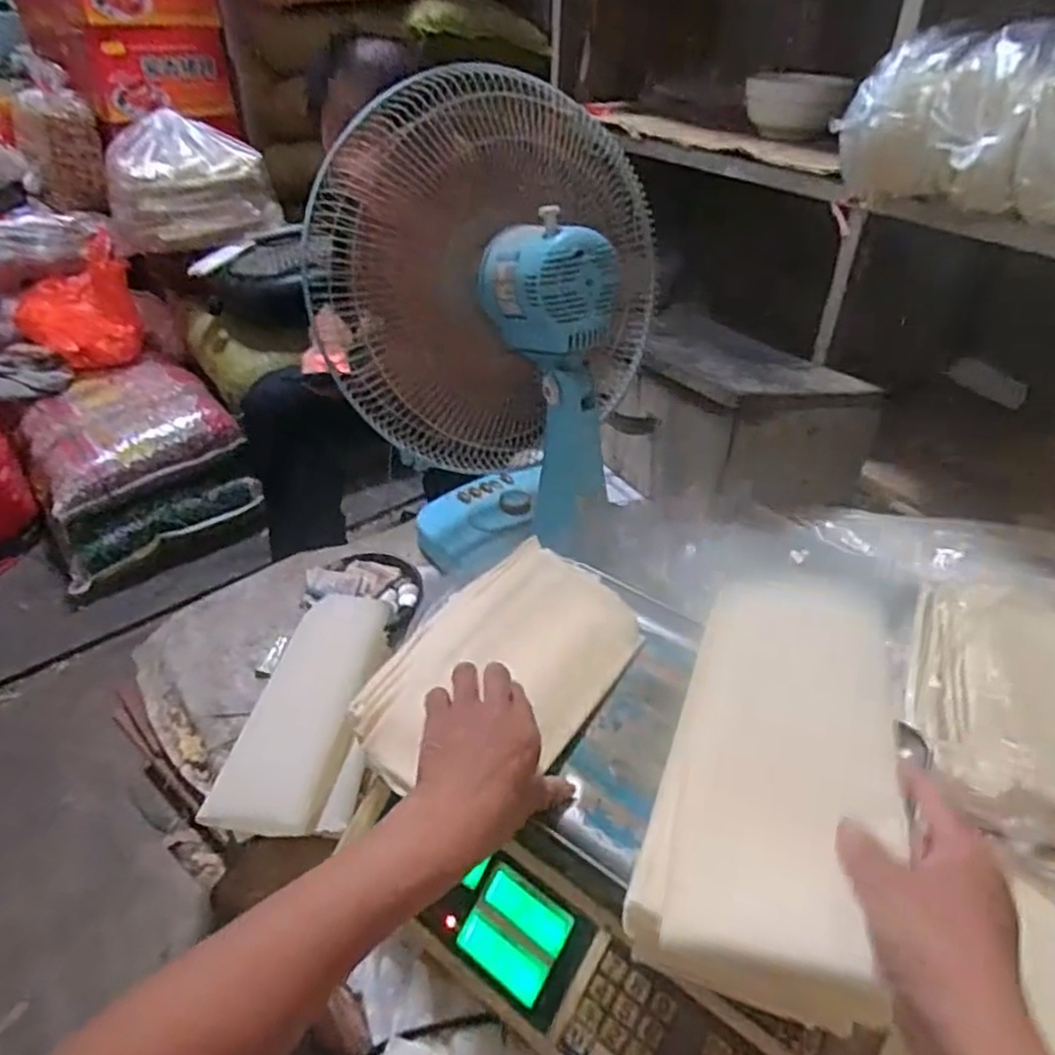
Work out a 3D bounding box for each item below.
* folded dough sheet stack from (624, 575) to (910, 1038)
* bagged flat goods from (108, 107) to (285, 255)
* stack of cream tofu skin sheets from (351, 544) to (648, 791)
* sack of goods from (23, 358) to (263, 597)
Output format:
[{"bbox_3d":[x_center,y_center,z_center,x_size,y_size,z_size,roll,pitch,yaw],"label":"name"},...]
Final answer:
[{"bbox_3d":[0.158,0.155,0.437,0.133,0.061,0.259,15,45,18],"label":"folded dough sheet stack"},{"bbox_3d":[-0.772,-0.778,1.608,0.354,0.252,0.191,-19,41,-23],"label":"bagged flat goods"},{"bbox_3d":[-0.017,0.107,0.555,0.145,0.040,0.248,22,42,26],"label":"stack of cream tofu skin sheets"},{"bbox_3d":[-0.905,-0.152,1.602,0.410,0.259,0.412,-27,45,-31],"label":"sack of goods"}]

